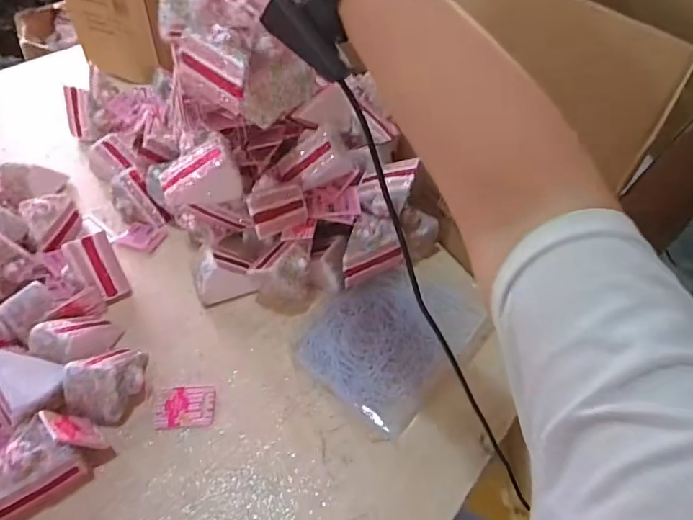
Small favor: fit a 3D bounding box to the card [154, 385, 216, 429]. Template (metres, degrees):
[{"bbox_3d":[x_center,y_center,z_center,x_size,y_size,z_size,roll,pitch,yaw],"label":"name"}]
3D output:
[{"bbox_3d":[-0.175,0.158,0.514,0.061,0.004,0.047,-3,47,-6],"label":"card"}]

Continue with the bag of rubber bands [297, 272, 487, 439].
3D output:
[{"bbox_3d":[0.054,0.089,0.580,0.159,0.023,0.200,34,54,25],"label":"bag of rubber bands"}]

